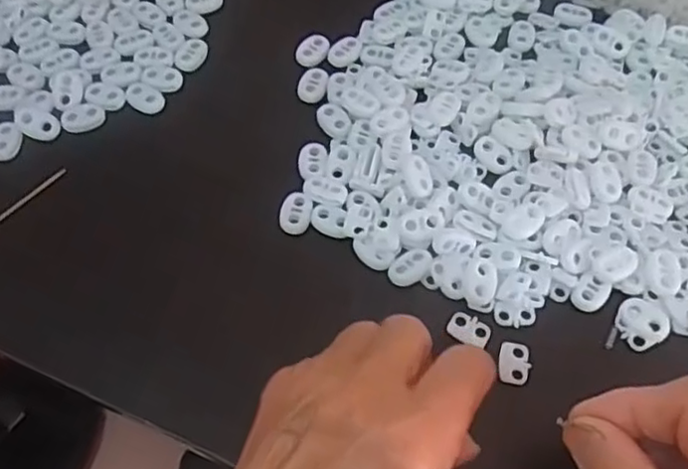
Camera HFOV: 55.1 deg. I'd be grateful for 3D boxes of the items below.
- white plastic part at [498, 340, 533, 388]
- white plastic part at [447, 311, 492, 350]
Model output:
[{"bbox_3d":[0.076,0.056,0.291,0.014,0.004,0.020,14,60,6],"label":"white plastic part"},{"bbox_3d":[0.057,0.043,0.300,0.019,0.004,0.013,27,62,14],"label":"white plastic part"}]

